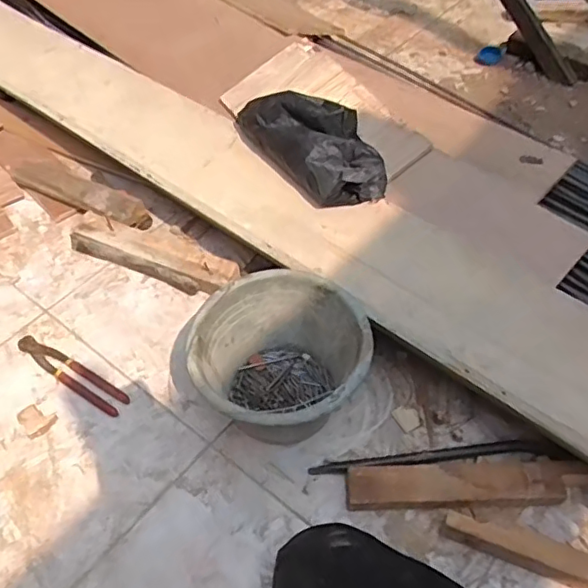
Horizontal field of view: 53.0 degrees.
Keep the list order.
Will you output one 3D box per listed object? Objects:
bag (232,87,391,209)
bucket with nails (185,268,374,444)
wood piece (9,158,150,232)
[{"bbox_3d":[0.040,-0.278,1.085,0.149,0.091,0.325,-36,60,-25],"label":"bag"},{"bbox_3d":[-0.019,0.110,0.857,0.236,0.167,0.230,0,52,0],"label":"bucket with nails"},{"bbox_3d":[-0.432,-0.207,1.176,0.333,0.052,0.076,26,57,19],"label":"wood piece"}]

